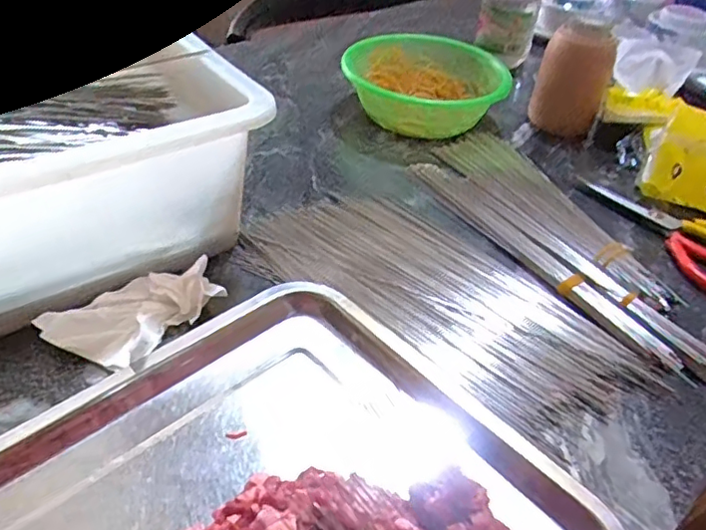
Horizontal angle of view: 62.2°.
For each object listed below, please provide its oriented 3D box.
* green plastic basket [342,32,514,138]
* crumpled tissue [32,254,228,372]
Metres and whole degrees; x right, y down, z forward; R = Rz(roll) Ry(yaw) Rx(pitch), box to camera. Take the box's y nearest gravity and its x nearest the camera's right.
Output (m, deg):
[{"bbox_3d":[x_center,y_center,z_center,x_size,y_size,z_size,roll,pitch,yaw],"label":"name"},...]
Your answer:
[{"bbox_3d":[0.075,-0.231,0.736,0.184,0.065,0.189,4,41,-3],"label":"green plastic basket"},{"bbox_3d":[-0.159,0.032,0.420,0.085,0.033,0.101,24,44,23],"label":"crumpled tissue"}]

